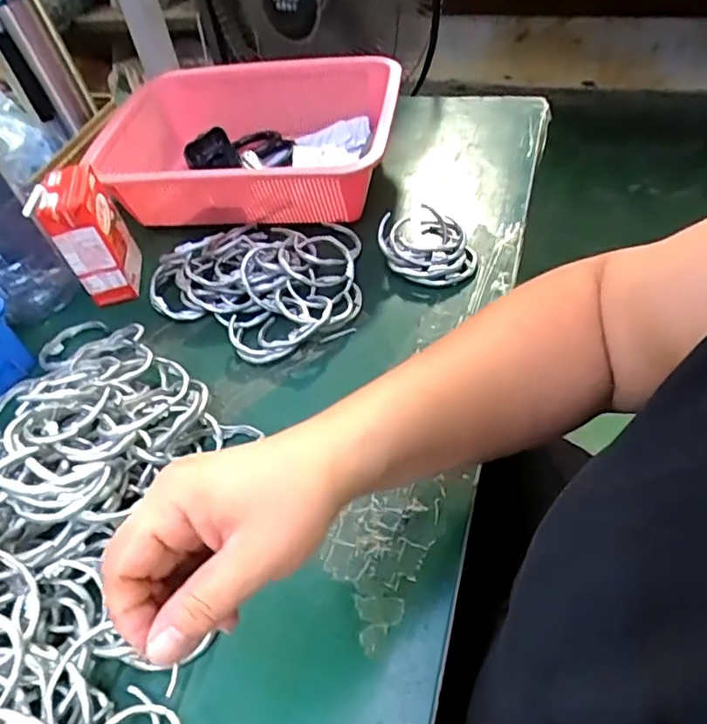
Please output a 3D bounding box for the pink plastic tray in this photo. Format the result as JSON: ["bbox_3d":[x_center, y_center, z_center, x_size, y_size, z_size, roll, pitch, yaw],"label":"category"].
[{"bbox_3d":[-0.103,-0.229,0.612,0.297,0.075,0.207,2,50,11],"label":"pink plastic tray"}]

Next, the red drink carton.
[{"bbox_3d":[-0.236,-0.117,0.528,0.045,0.101,0.069,-9,49,0],"label":"red drink carton"}]

